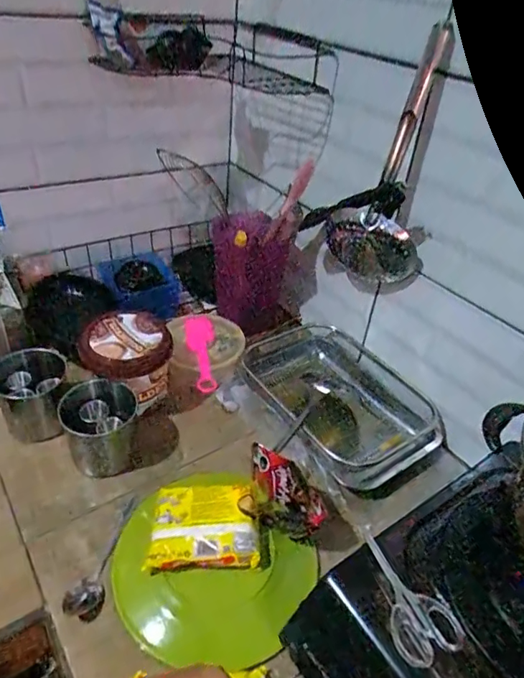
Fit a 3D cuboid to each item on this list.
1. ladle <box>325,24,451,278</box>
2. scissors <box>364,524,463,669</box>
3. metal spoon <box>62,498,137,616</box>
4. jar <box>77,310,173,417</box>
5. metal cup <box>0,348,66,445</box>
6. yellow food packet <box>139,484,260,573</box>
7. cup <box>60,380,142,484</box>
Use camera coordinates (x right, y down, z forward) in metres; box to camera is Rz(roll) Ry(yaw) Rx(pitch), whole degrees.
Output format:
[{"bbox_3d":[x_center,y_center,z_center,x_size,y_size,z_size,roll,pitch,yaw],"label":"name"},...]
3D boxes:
[{"bbox_3d":[0.172,-0.214,0.670,0.126,0.338,0.081,12,38,6],"label":"ladle"},{"bbox_3d":[0.133,0.241,0.484,0.057,0.016,0.130,-10,41,-21],"label":"scissors"},{"bbox_3d":[-0.190,0.259,0.611,0.035,0.020,0.169,10,26,4],"label":"metal spoon"},{"bbox_3d":[-0.211,0.038,0.774,0.121,0.126,0.123,4,38,-3],"label":"jar"},{"bbox_3d":[-0.342,0.086,0.748,0.097,0.111,0.095,4,38,-3],"label":"metal cup"},{"bbox_3d":[-0.069,0.220,0.595,0.122,0.038,0.092,3,38,-5],"label":"yellow food packet"},{"bbox_3d":[-0.228,0.129,0.708,0.101,0.105,0.091,-6,40,-16],"label":"cup"}]

